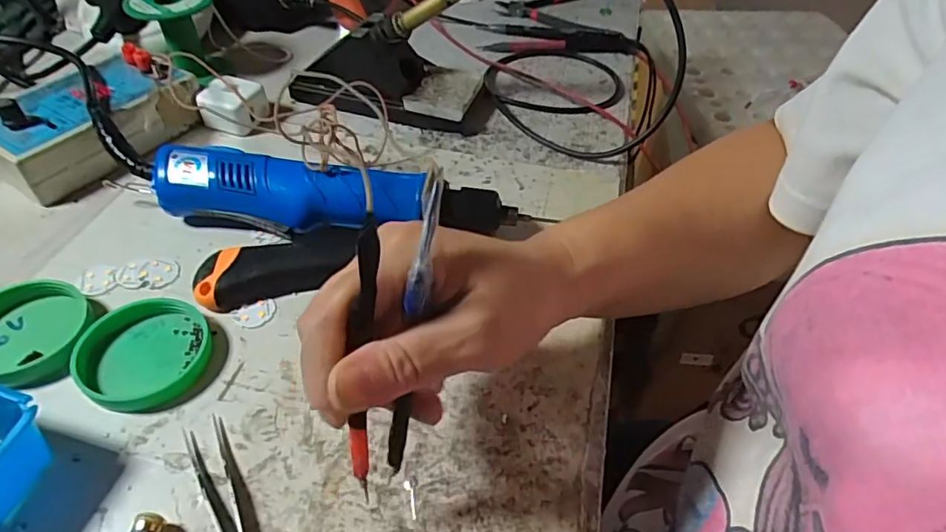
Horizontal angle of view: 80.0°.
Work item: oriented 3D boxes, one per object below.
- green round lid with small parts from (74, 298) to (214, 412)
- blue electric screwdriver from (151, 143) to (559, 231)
[{"bbox_3d":[-0.176,0.046,0.301,0.062,0.012,0.063,2,46,-2],"label":"green round lid with small parts"},{"bbox_3d":[-0.087,-0.042,0.370,0.245,0.042,0.036,6,46,3],"label":"blue electric screwdriver"}]

